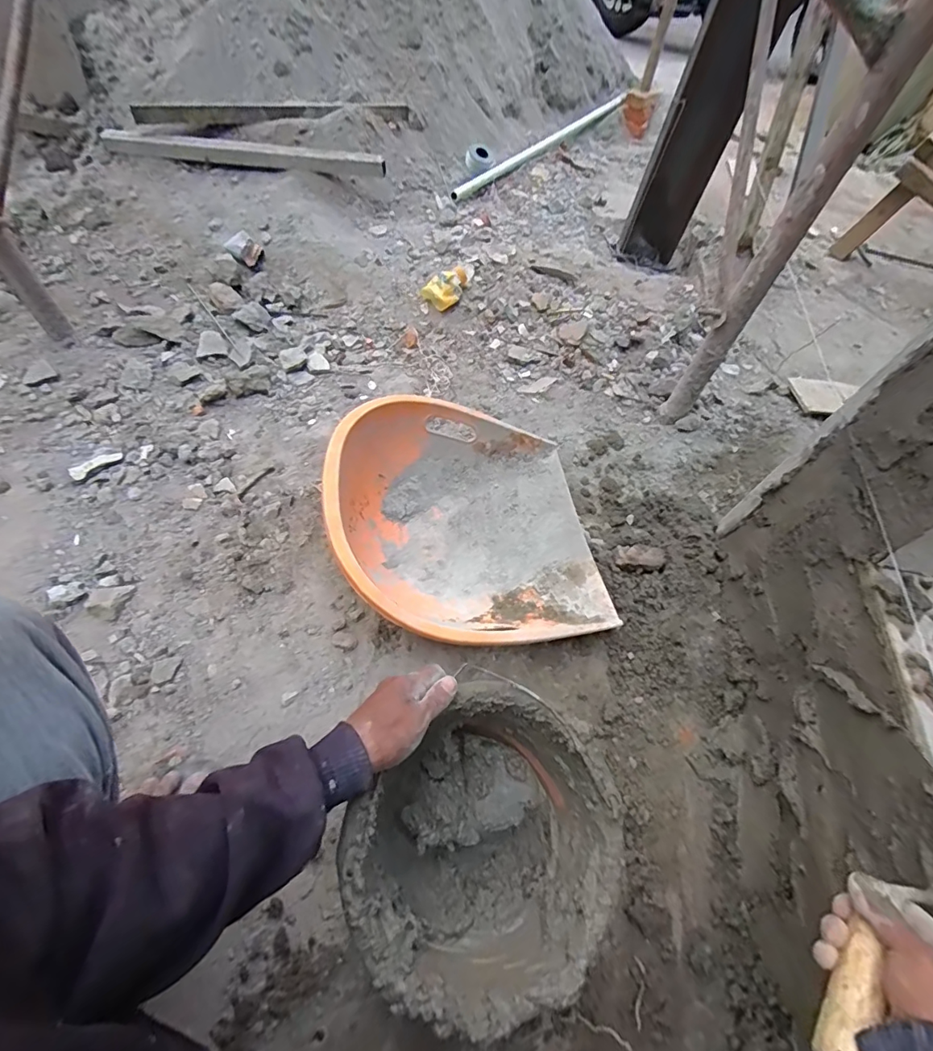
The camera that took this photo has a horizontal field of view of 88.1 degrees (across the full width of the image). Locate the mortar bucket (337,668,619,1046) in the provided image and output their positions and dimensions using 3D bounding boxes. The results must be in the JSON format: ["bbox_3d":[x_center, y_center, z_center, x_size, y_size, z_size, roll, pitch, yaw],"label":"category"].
[{"bbox_3d":[0.018,0.306,0.460,0.233,0.160,0.214,2,57,-4],"label":"mortar bucket"}]

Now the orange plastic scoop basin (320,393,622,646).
[{"bbox_3d":[0.010,-0.021,0.682,0.366,0.179,0.387,2,57,-4],"label":"orange plastic scoop basin"}]

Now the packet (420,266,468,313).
[{"bbox_3d":[-0.032,-0.540,1.090,0.064,0.037,0.138,35,61,17],"label":"packet"}]

